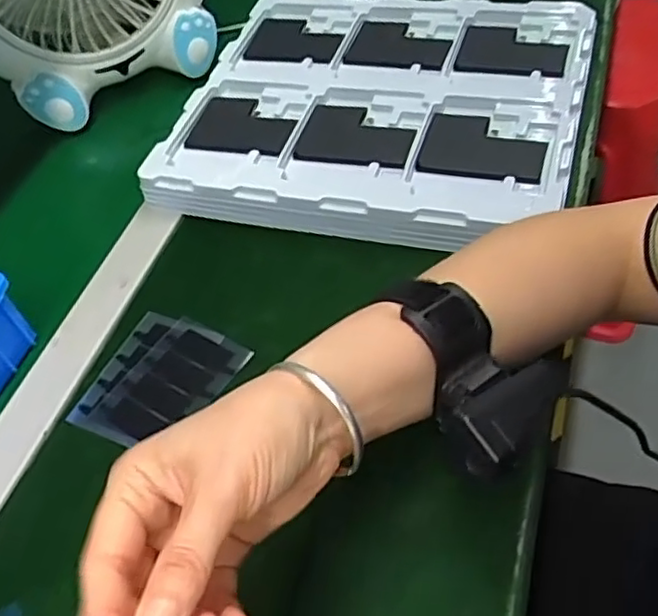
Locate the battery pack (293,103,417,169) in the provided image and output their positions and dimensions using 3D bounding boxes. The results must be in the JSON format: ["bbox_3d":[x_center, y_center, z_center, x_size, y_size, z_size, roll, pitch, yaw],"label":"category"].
[{"bbox_3d":[0.023,-0.135,0.534,0.089,0.014,0.072,10,54,17],"label":"battery pack"}]

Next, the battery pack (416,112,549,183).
[{"bbox_3d":[0.116,-0.122,0.506,0.090,0.008,0.068,14,56,20],"label":"battery pack"}]

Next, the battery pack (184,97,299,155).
[{"bbox_3d":[-0.068,-0.155,0.559,0.084,0.005,0.075,8,54,16],"label":"battery pack"}]

